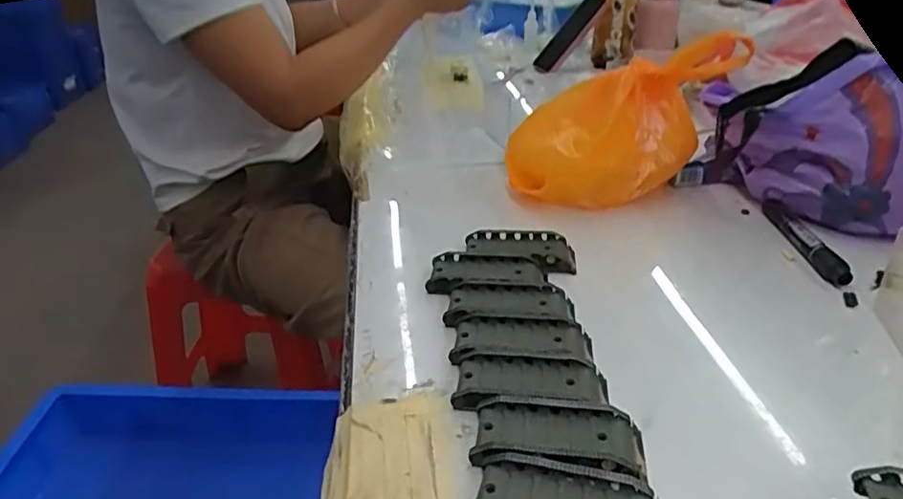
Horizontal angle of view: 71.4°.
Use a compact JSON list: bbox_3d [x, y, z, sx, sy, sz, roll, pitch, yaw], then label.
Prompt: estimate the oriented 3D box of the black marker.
[{"bbox_3d":[0.320,-0.011,0.570,0.022,0.013,0.138,1,29,1],"label":"black marker"}]

